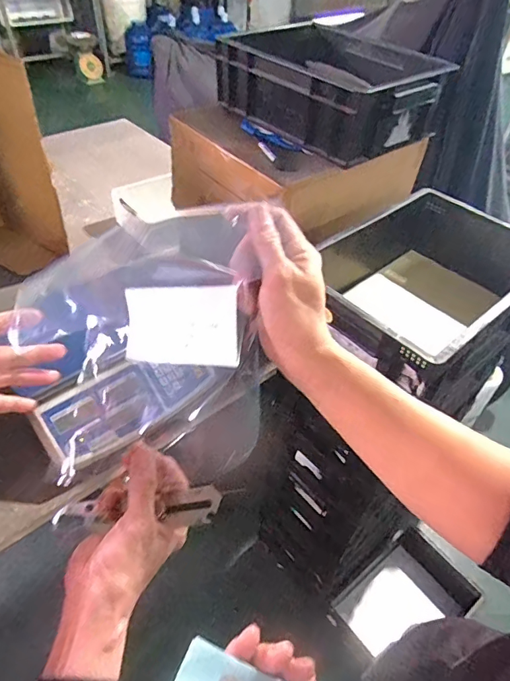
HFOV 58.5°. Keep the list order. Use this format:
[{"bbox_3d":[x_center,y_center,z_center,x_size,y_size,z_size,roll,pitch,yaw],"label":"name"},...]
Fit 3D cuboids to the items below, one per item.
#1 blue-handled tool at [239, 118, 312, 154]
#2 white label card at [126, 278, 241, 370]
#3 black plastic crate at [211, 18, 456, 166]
[{"bbox_3d":[0.034,-0.350,0.792,0.016,0.018,0.167,-33,56,-31],"label":"blue-handled tool"},{"bbox_3d":[-0.059,-0.012,0.358,0.107,0.060,0.006,2,-1,30],"label":"white label card"},{"bbox_3d":[0.126,-0.446,0.796,0.241,0.116,0.370,-31,55,-30],"label":"black plastic crate"}]

